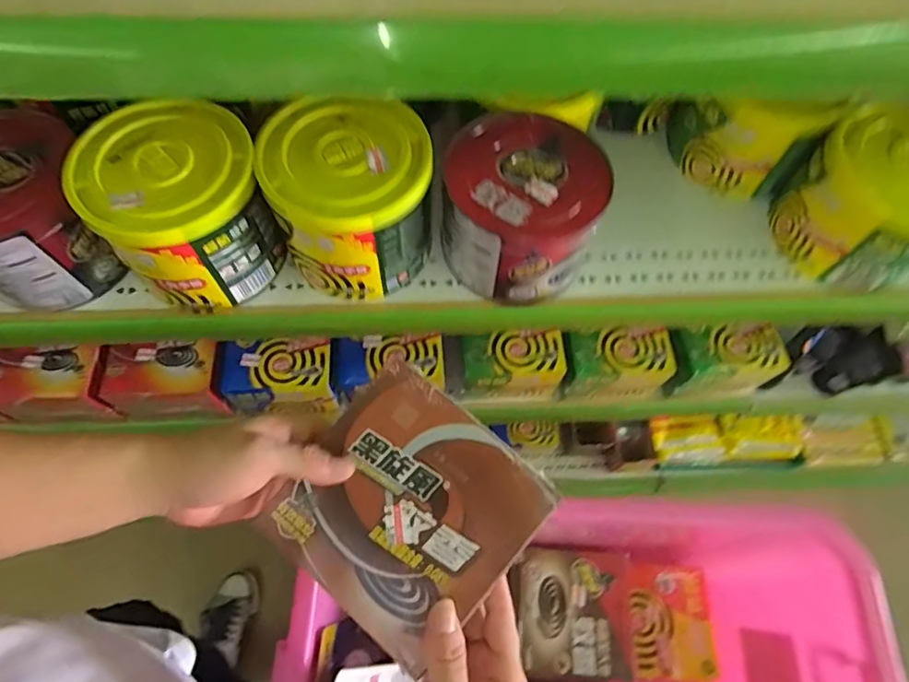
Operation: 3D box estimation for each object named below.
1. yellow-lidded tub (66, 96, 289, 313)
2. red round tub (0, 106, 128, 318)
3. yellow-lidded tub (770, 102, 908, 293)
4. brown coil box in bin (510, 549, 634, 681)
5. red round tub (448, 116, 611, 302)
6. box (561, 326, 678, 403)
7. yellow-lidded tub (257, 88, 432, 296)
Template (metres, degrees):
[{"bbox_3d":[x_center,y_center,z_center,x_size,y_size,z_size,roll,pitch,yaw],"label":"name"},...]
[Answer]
[{"bbox_3d":[-0.220,-0.109,0.454,0.128,0.110,0.127,1,67,-2],"label":"yellow-lidded tub"},{"bbox_3d":[-0.363,-0.107,0.453,0.123,0.102,0.134,1,67,-2],"label":"red round tub"},{"bbox_3d":[0.369,-0.121,0.476,0.109,0.110,0.129,-33,72,-15],"label":"yellow-lidded tub"},{"bbox_3d":[0.142,0.327,0.648,0.137,0.028,0.140,3,67,-1],"label":"brown coil box in bin"},{"bbox_3d":[0.057,-0.113,0.476,0.132,0.101,0.129,1,67,-2],"label":"red round tub"},{"bbox_3d":[0.219,0.036,0.756,0.136,0.096,0.073,0,67,-2],"label":"box"},{"bbox_3d":[-0.085,-0.119,0.463,0.124,0.114,0.123,1,67,-2],"label":"yellow-lidded tub"}]

